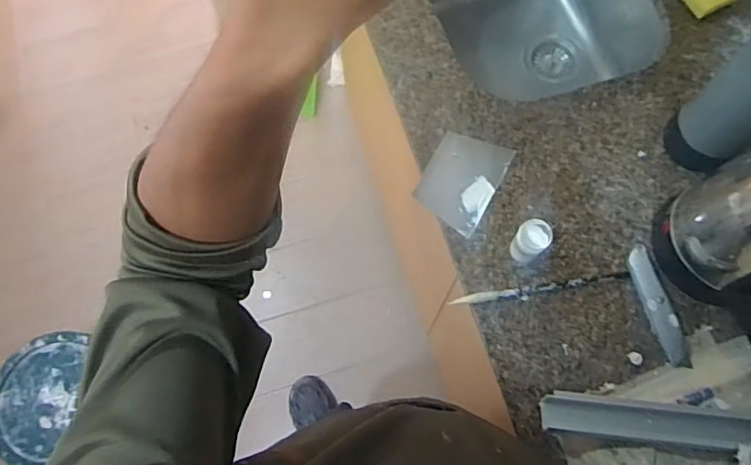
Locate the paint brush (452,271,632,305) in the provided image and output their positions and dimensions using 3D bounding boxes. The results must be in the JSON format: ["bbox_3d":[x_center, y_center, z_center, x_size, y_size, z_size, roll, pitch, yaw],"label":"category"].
[{"bbox_3d":[0.213,0.074,0.702,0.228,0.015,0.016,-8,72,-1],"label":"paint brush"}]

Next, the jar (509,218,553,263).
[{"bbox_3d":[0.198,0.013,0.702,0.040,0.065,0.041,-1,72,2],"label":"jar"}]

